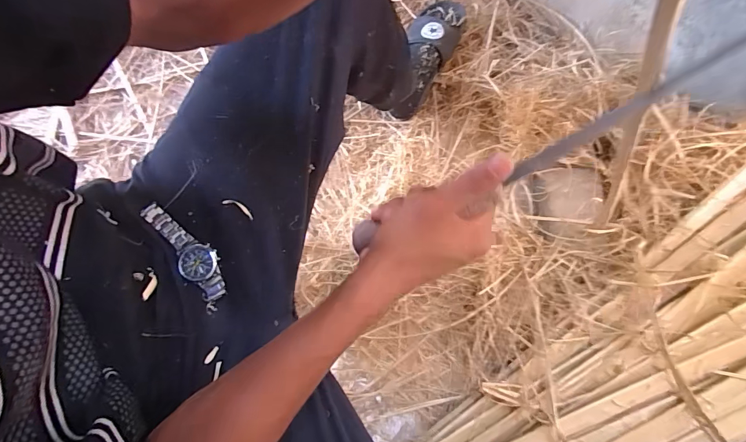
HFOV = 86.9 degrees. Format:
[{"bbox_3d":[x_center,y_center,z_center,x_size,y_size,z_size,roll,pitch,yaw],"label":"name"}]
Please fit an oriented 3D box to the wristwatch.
[{"bbox_3d":[-0.191,0.030,0.408,0.036,0.022,0.114,-40,79,-9],"label":"wristwatch"}]

